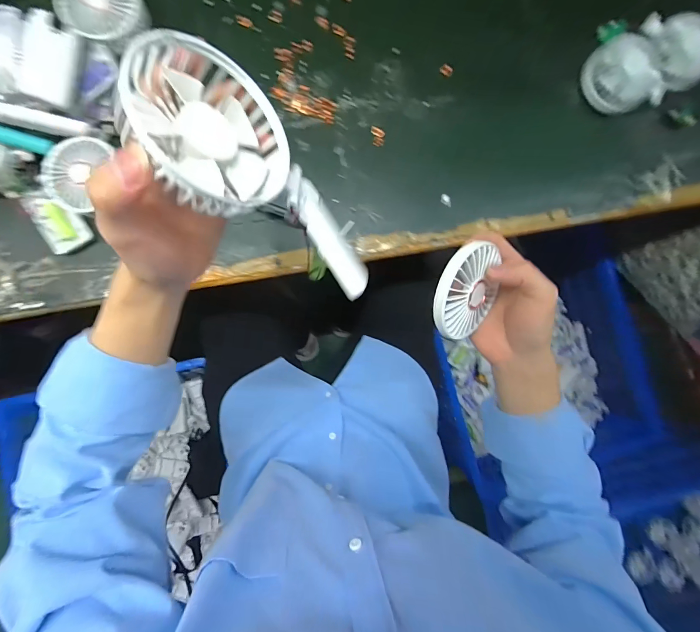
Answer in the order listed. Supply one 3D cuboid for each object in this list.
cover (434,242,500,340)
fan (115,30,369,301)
[{"bbox_3d":[0.104,-0.019,0.299,0.082,0.013,0.079,9,105,-37],"label":"cover"},{"bbox_3d":[-0.049,-0.082,0.223,0.177,0.032,0.090,27,58,-44],"label":"fan"}]

